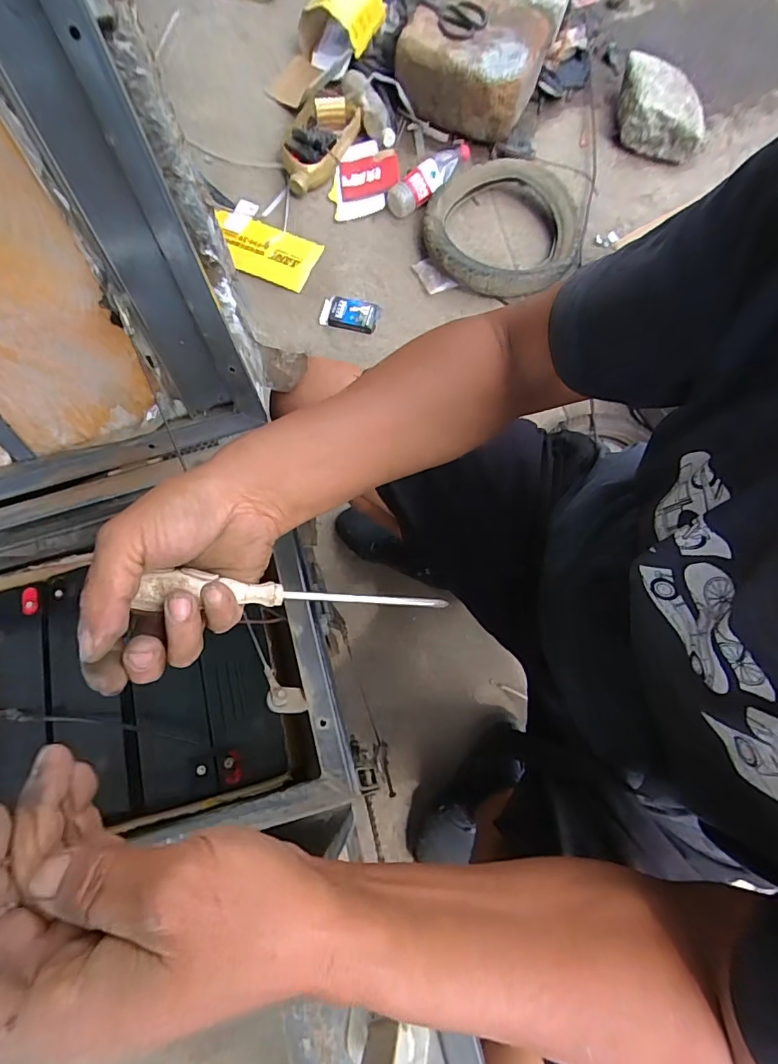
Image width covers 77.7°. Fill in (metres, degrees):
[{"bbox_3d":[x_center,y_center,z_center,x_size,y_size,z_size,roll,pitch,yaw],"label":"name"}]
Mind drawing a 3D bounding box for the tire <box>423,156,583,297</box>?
[{"bbox_3d":[0.267,-0.718,1.122,0.363,0.098,0.347,0,76,1],"label":"tire"}]

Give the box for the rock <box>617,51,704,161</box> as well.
[{"bbox_3d":[0.622,-0.959,1.085,0.201,0.108,0.178,10,76,4],"label":"rock"}]

